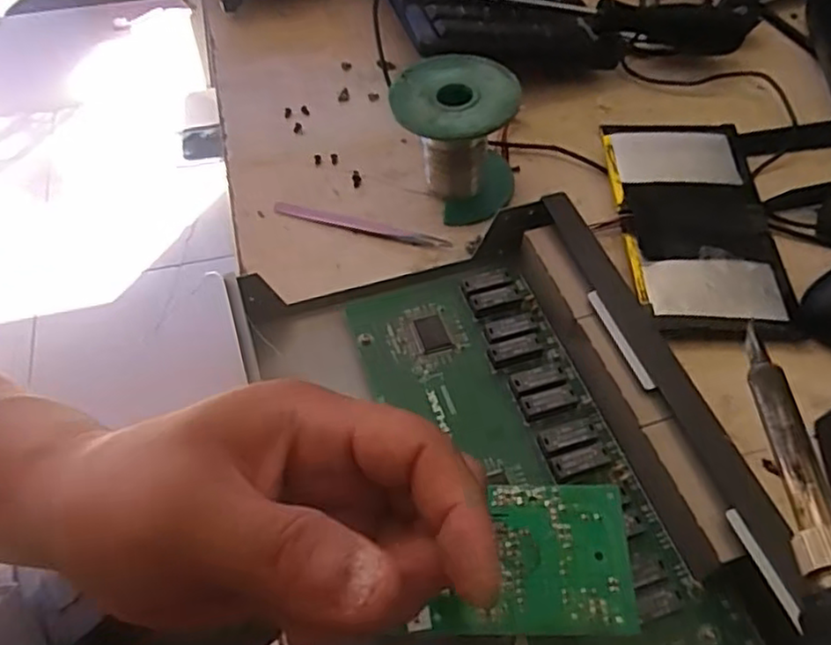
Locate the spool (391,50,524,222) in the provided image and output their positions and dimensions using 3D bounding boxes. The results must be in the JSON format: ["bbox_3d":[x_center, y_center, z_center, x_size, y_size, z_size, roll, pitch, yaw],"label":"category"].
[{"bbox_3d":[0.023,-0.103,0.388,0.066,0.064,0.066,4,54,2],"label":"spool"}]

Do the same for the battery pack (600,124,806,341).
[{"bbox_3d":[0.156,-0.056,0.382,0.084,0.015,0.146,2,54,0],"label":"battery pack"}]

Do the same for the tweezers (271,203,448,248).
[{"bbox_3d":[-0.031,-0.056,0.391,0.102,0.004,0.010,13,55,8],"label":"tweezers"}]

